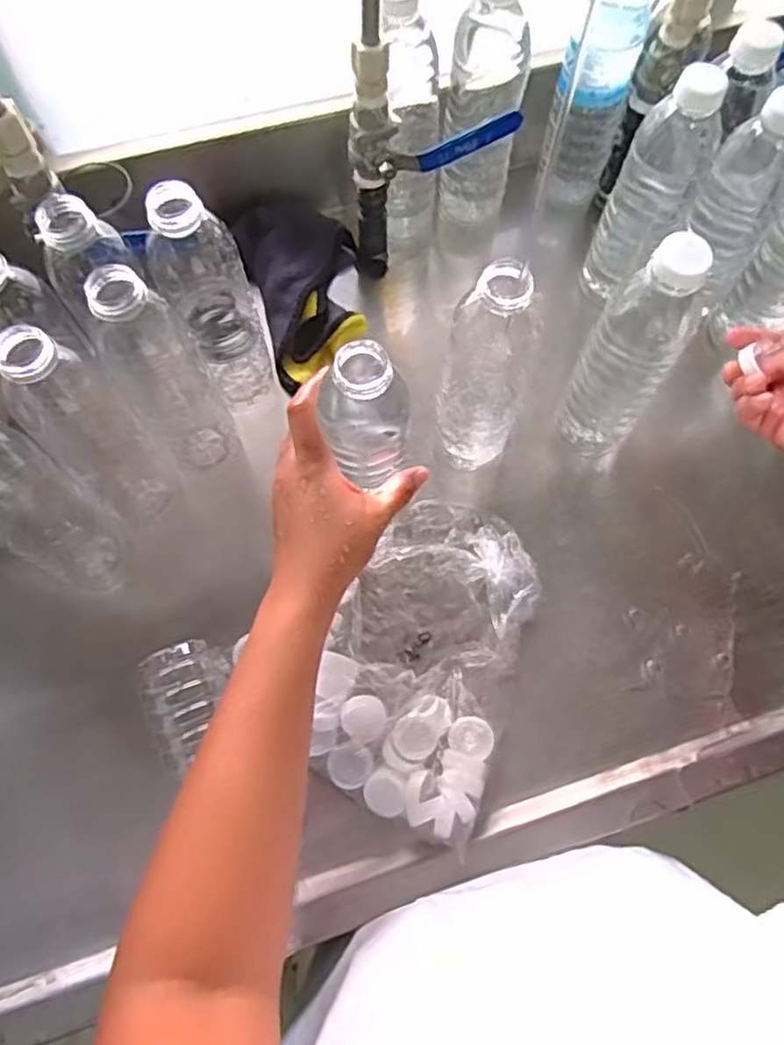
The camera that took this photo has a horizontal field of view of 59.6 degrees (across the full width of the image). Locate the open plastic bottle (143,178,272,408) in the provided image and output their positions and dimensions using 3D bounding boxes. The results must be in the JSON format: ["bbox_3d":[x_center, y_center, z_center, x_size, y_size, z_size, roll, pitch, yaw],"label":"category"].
[{"bbox_3d":[-0.130,-0.162,0.498,0.056,0.191,0.059,-16,69,-7],"label":"open plastic bottle"}]

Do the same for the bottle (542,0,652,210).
[{"bbox_3d":[0.177,-0.383,0.604,0.063,0.195,0.069,12,69,4],"label":"bottle"}]

